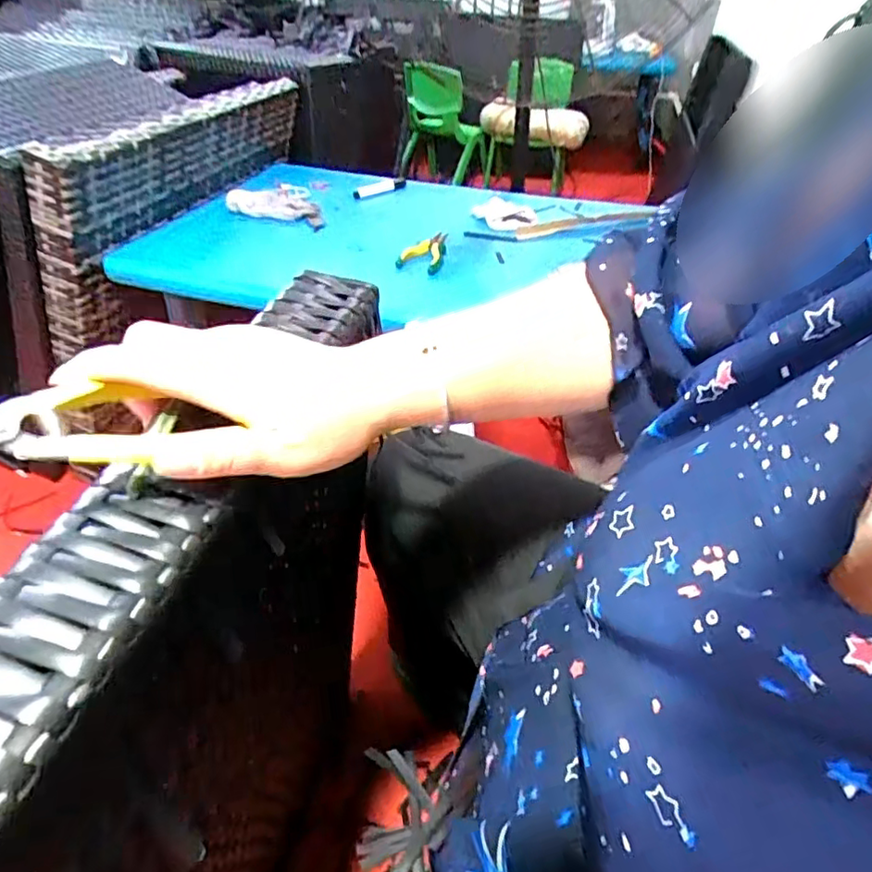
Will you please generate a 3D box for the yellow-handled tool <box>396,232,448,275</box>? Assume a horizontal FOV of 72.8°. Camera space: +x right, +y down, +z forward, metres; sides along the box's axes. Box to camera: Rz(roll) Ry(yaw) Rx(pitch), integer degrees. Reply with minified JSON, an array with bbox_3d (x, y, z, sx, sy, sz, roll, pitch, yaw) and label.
[{"bbox_3d":[-0.019,-0.313,0.985,0.070,0.029,0.129,4,40,7],"label":"yellow-handled tool"}]

